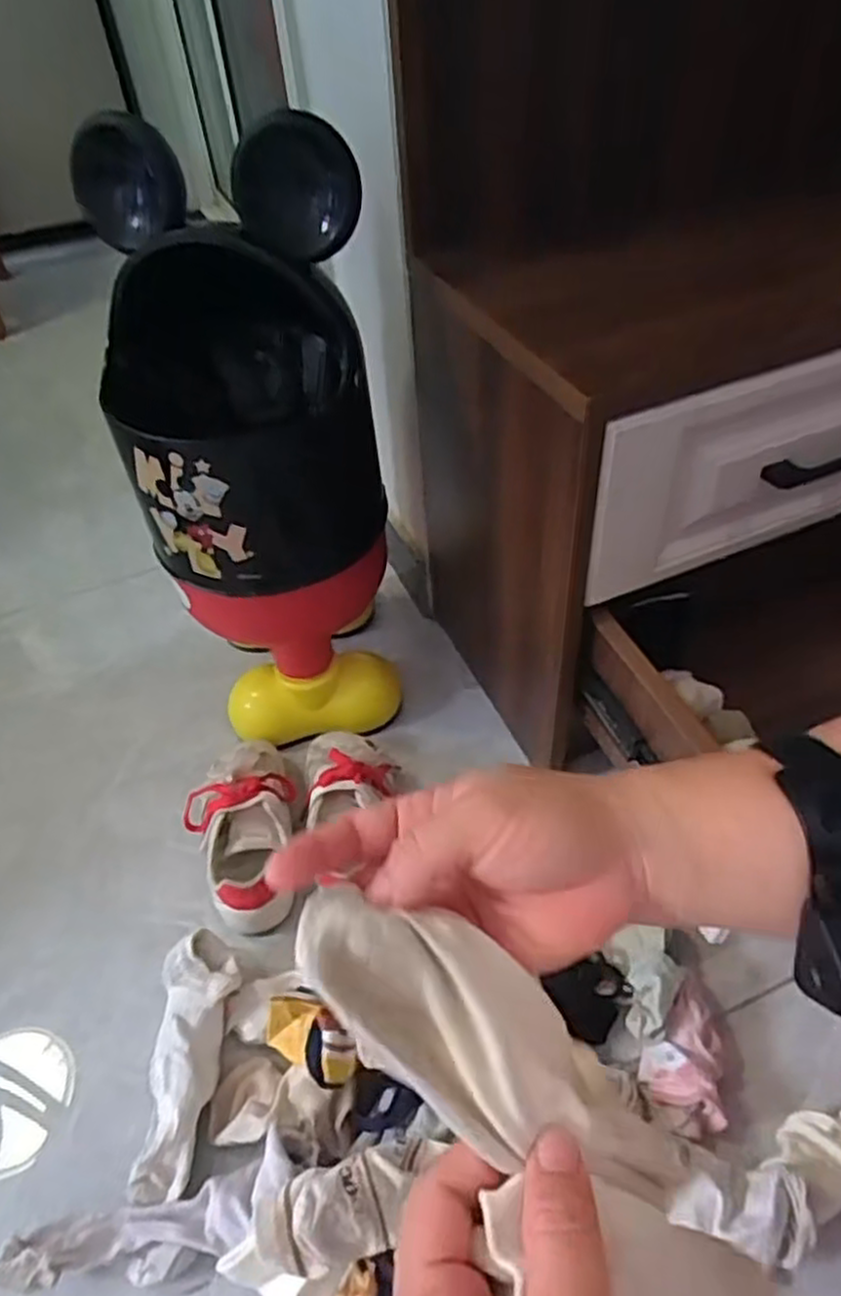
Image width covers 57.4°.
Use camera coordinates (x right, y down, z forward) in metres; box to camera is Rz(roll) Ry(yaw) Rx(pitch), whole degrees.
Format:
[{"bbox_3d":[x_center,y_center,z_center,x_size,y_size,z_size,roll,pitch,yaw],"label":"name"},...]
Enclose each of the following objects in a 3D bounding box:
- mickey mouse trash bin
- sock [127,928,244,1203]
[{"bbox_3d":[-0.148,-0.160,0.742,0.226,0.567,0.213,-12,46,-6],"label":"mickey mouse trash bin"},{"bbox_3d":[-0.183,0.328,0.615,0.062,0.059,0.187,-1,46,4],"label":"sock"}]

